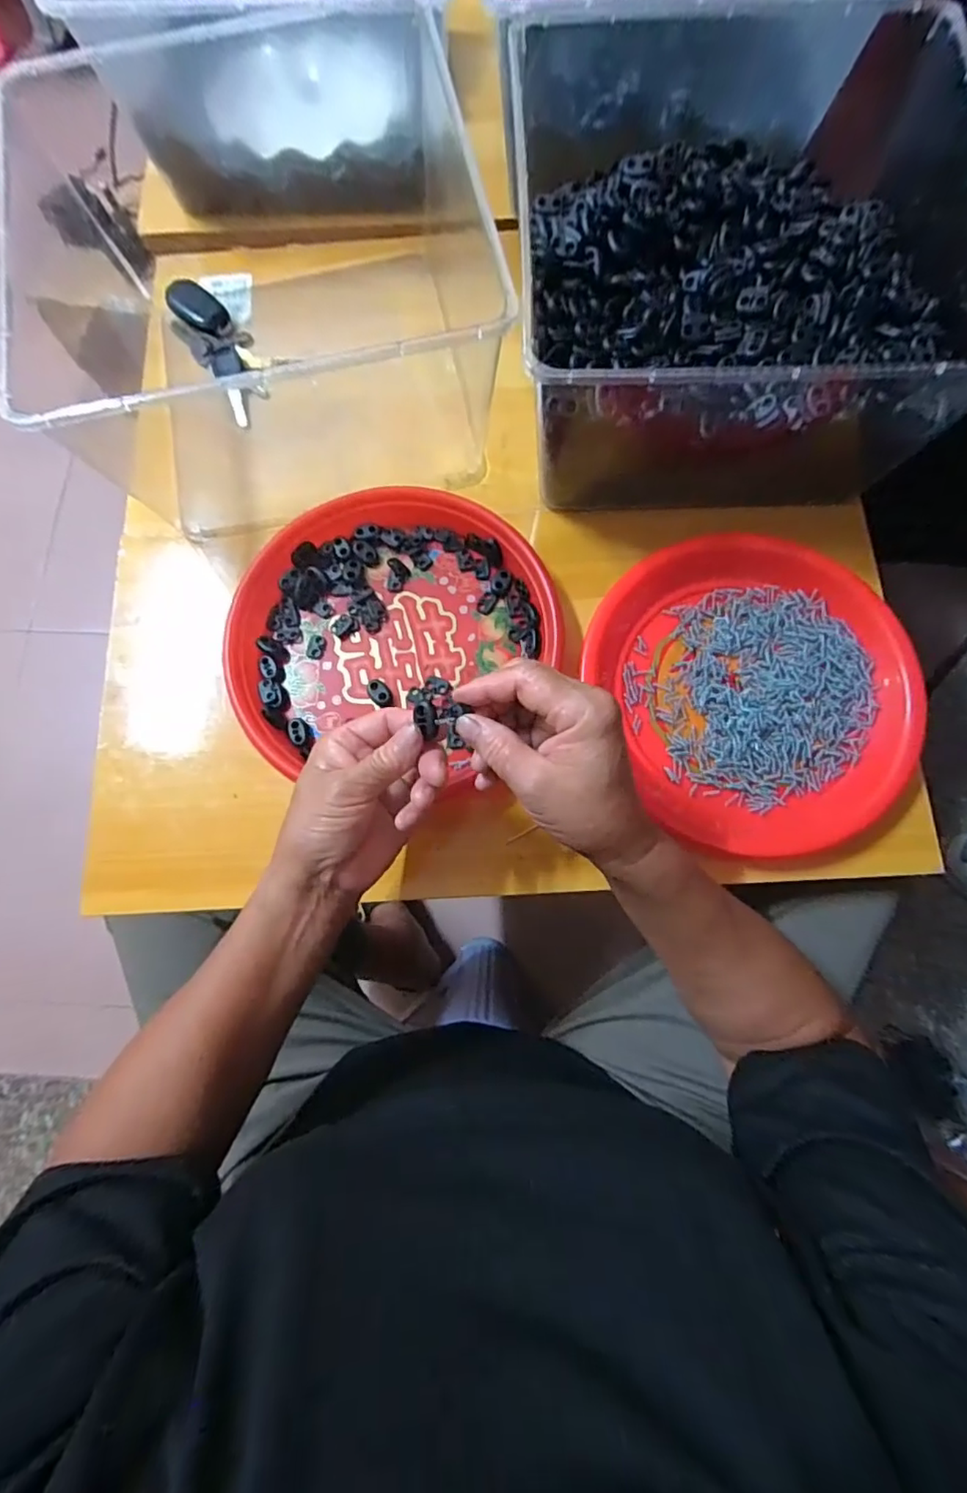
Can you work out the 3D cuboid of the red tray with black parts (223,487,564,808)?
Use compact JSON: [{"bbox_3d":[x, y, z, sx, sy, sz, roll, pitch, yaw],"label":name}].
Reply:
[{"bbox_3d":[-0.061,-0.073,0.406,0.228,0.033,0.229,-22,77,-3],"label":"red tray with black parts"}]

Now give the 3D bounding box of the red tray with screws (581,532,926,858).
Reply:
[{"bbox_3d":[0.193,-0.045,0.396,0.203,0.028,0.228,-27,78,-5],"label":"red tray with screws"}]

